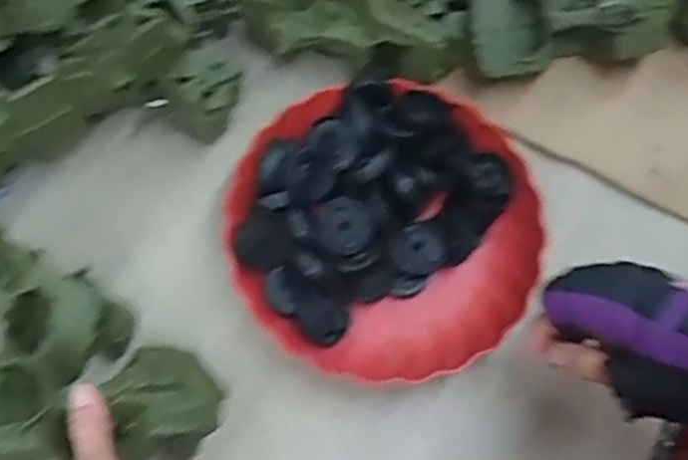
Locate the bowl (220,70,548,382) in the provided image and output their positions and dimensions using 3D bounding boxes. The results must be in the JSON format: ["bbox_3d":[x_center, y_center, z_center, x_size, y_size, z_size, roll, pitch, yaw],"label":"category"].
[{"bbox_3d":[0.036,-0.006,0.575,0.238,0.065,0.226,1,70,-2],"label":"bowl"}]

